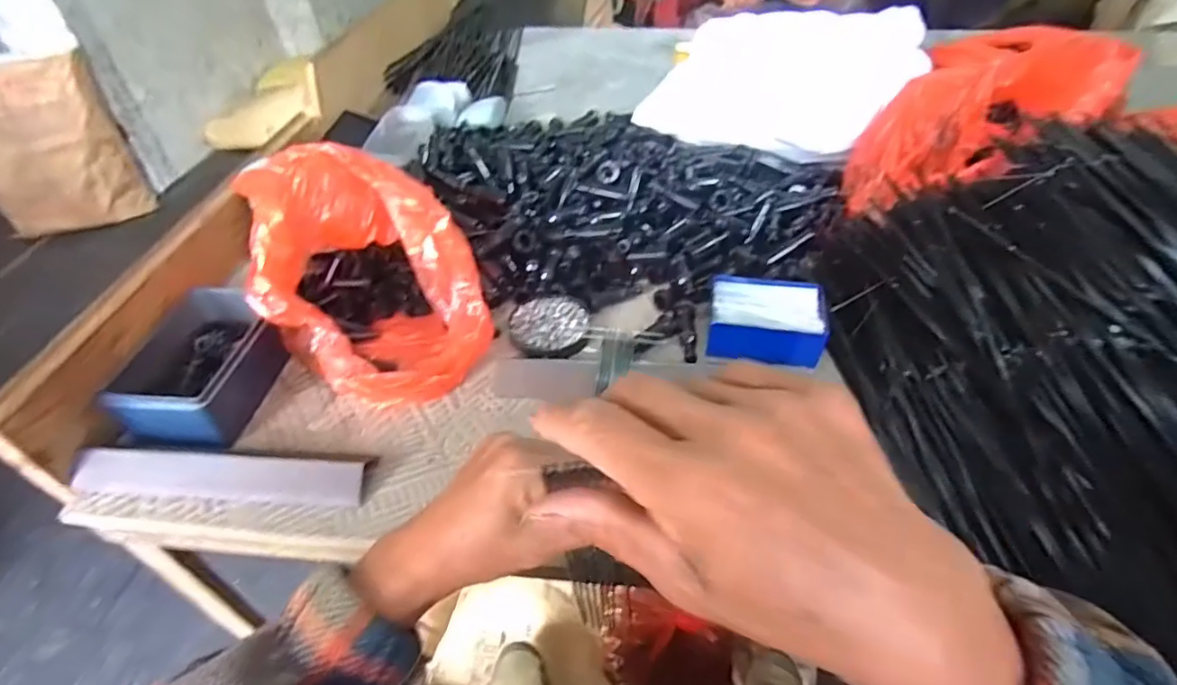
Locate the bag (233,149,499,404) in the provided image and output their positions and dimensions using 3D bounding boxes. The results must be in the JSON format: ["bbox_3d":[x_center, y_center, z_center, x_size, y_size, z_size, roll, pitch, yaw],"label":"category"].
[{"bbox_3d":[-0.211,-0.071,0.563,0.190,0.153,0.244,-24,49,-21],"label":"bag"}]

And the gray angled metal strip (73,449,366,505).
[{"bbox_3d":[-0.292,0.108,0.469,0.225,0.029,0.025,1,45,3],"label":"gray angled metal strip"}]

